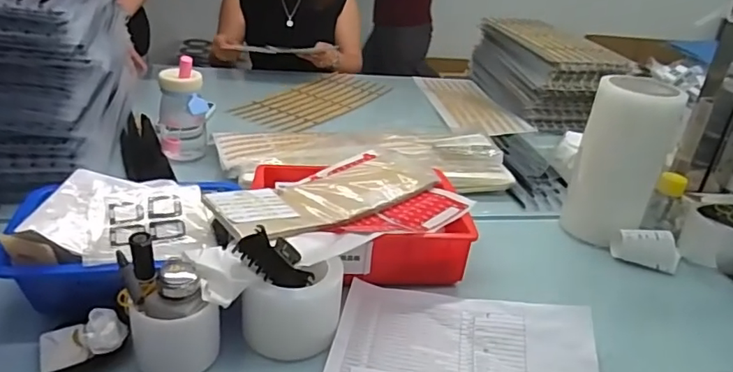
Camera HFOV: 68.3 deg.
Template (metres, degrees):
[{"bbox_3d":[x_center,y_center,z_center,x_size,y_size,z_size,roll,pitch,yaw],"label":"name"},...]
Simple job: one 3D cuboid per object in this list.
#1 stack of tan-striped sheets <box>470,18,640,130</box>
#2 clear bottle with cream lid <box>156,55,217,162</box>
[{"bbox_3d":[0.482,-0.319,1.448,0.247,0.173,0.511,2,27,-8],"label":"stack of tan-striped sheets"},{"bbox_3d":[-0.328,-0.134,0.978,0.084,0.187,0.070,-8,30,-25],"label":"clear bottle with cream lid"}]

